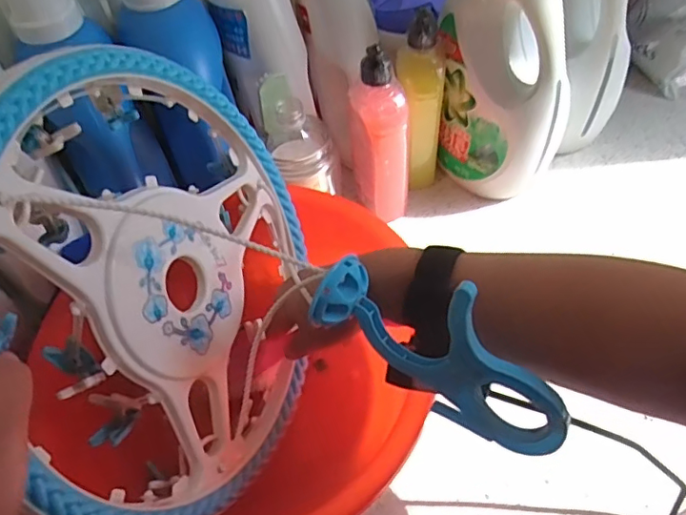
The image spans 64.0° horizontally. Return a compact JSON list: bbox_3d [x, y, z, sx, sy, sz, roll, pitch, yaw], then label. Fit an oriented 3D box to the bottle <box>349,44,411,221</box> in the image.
[{"bbox_3d":[0.042,-0.127,0.603,0.060,0.203,0.047,-3,53,3],"label":"bottle"}]

